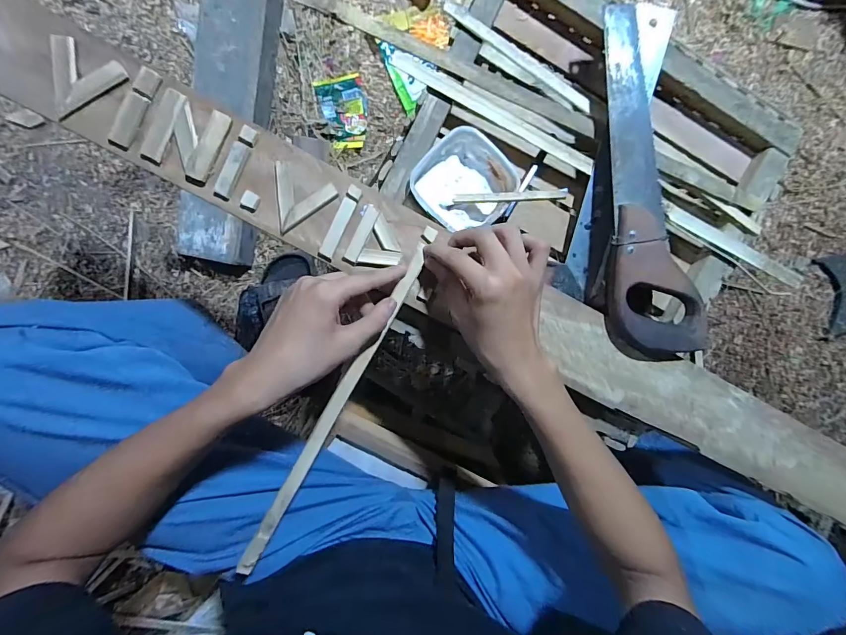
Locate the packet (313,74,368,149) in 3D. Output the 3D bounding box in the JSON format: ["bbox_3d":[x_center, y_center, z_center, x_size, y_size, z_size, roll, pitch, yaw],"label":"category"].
[{"bbox_3d":[-0.151,-0.387,0.746,0.089,0.022,0.121,-7,96,-7],"label":"packet"}]

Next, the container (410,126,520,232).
[{"bbox_3d":[0.043,-0.140,0.419,0.094,0.034,0.097,-45,100,-3],"label":"container"}]

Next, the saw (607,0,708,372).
[{"bbox_3d":[0.234,-0.130,0.398,0.097,0.026,0.346,-4,95,-9],"label":"saw"}]

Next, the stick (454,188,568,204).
[{"bbox_3d":[0.087,-0.123,0.404,0.113,0.010,0.009,4,95,22],"label":"stick"}]

